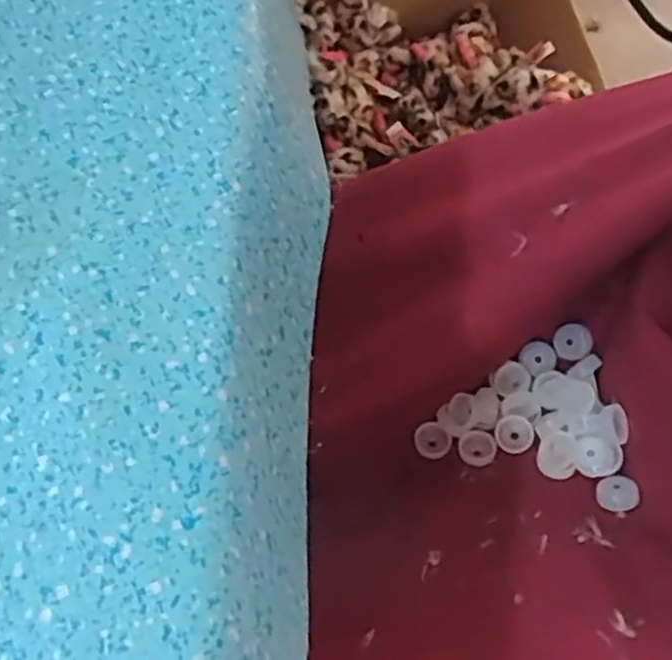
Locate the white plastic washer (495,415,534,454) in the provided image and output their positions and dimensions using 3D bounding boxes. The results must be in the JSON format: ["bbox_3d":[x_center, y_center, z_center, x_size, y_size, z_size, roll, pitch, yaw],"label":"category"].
[{"bbox_3d":[0.079,0.046,0.340,0.016,0.005,0.017,0,67,0],"label":"white plastic washer"}]

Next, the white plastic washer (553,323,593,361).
[{"bbox_3d":[0.108,0.005,0.347,0.017,0.004,0.017,-2,85,27],"label":"white plastic washer"}]

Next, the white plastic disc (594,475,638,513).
[{"bbox_3d":[0.116,0.068,0.315,0.016,0.004,0.016,-10,56,15],"label":"white plastic disc"}]

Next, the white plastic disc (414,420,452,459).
[{"bbox_3d":[0.044,0.050,0.347,0.015,0.005,0.017,-38,71,-14],"label":"white plastic disc"}]

